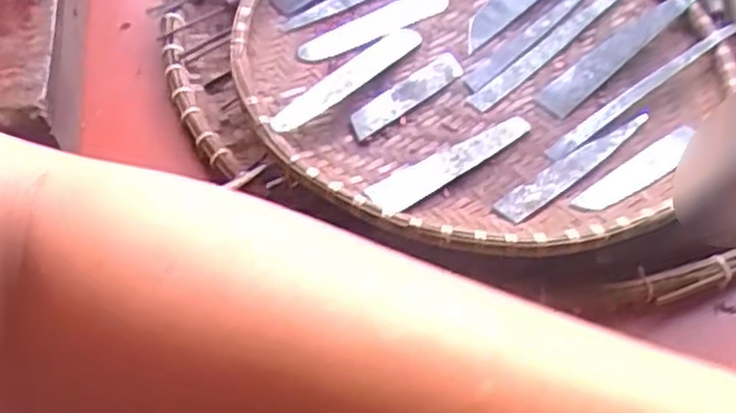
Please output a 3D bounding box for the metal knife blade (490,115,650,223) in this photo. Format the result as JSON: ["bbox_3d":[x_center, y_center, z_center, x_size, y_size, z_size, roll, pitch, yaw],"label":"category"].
[{"bbox_3d":[0.131,-0.027,0.475,0.129,0.006,0.022,-33,61,-20],"label":"metal knife blade"}]

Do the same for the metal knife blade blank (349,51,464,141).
[{"bbox_3d":[0.028,-0.077,0.509,0.101,0.007,0.021,-36,75,-30],"label":"metal knife blade blank"}]

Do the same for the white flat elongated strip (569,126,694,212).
[{"bbox_3d":[0.171,-0.022,0.470,0.108,0.004,0.023,-30,56,-22],"label":"white flat elongated strip"}]

